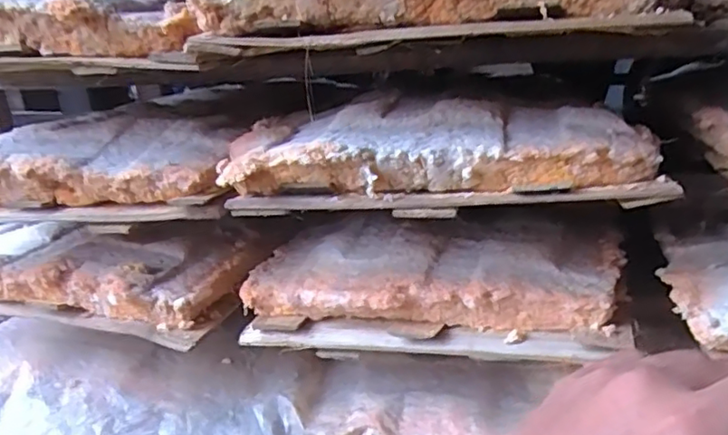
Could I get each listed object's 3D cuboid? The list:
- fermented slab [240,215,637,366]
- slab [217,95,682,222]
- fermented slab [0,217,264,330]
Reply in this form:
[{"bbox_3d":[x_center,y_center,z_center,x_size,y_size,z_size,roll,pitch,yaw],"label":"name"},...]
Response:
[{"bbox_3d":[0.039,0.038,0.384,0.226,0.044,0.108,1,20,18],"label":"fermented slab"},{"bbox_3d":[0.037,-0.044,0.350,0.230,0.040,0.125,-1,19,11],"label":"slab"},{"bbox_3d":[-0.200,0.038,0.433,0.237,0.040,0.095,0,19,13],"label":"fermented slab"}]

